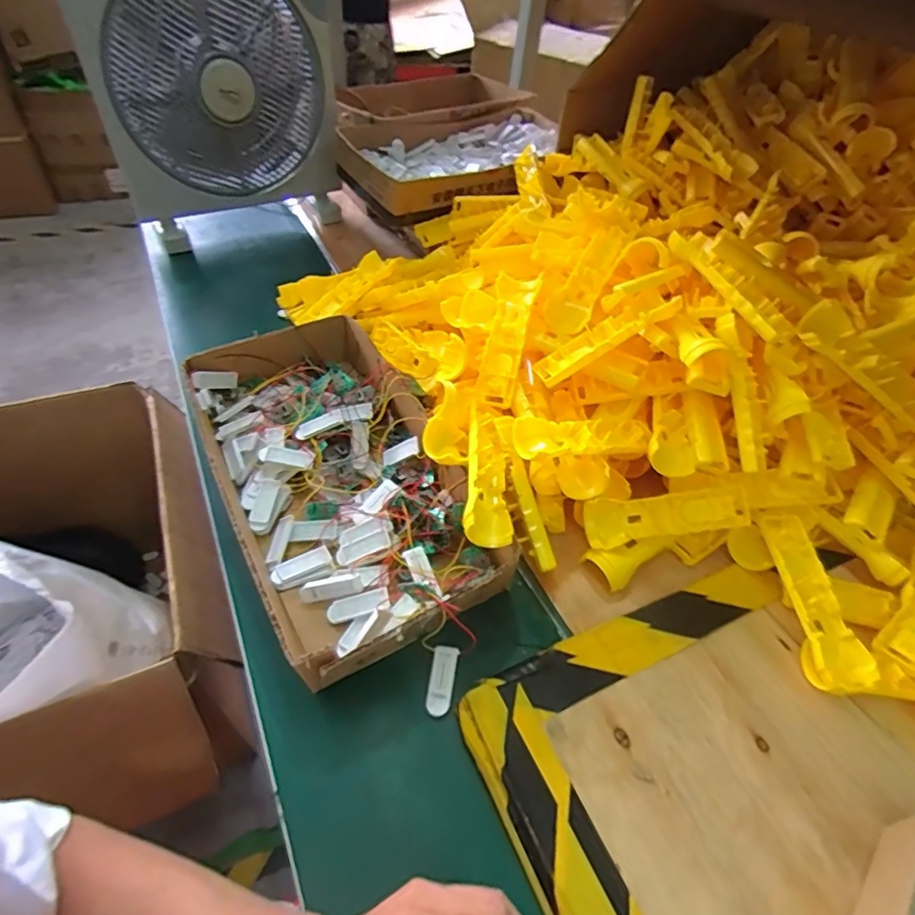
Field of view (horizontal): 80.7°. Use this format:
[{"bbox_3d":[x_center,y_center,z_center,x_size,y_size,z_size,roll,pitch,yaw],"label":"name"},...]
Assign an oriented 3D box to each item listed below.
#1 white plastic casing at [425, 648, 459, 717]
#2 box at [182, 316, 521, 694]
[{"bbox_3d":[-0.014,0.198,0.478,0.022,0.006,0.057,10,48,3],"label":"white plastic casing"},{"bbox_3d":[-0.134,0.011,0.579,0.218,0.076,0.429,-20,53,-22],"label":"box"}]

